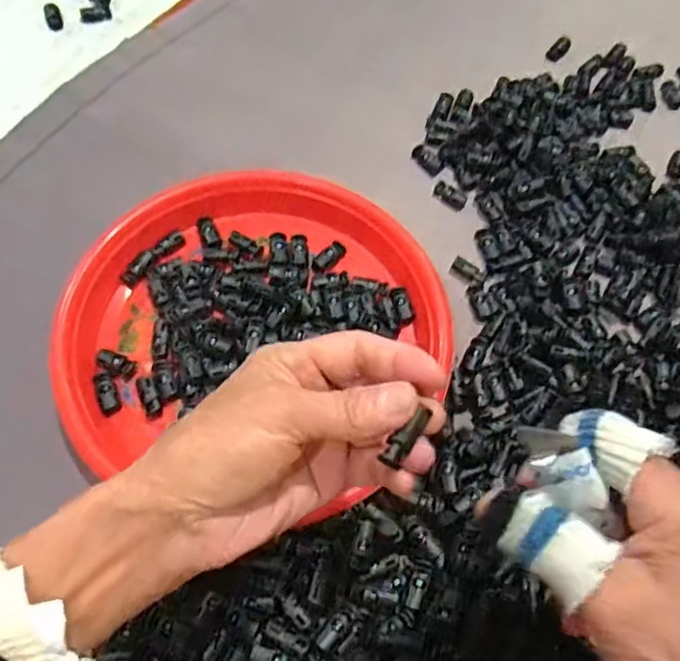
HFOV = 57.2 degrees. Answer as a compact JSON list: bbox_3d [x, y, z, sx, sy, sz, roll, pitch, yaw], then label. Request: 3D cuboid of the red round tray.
[{"bbox_3d":[-0.057,0.001,0.421,0.251,0.023,0.254,1,64,-2],"label":"red round tray"}]

